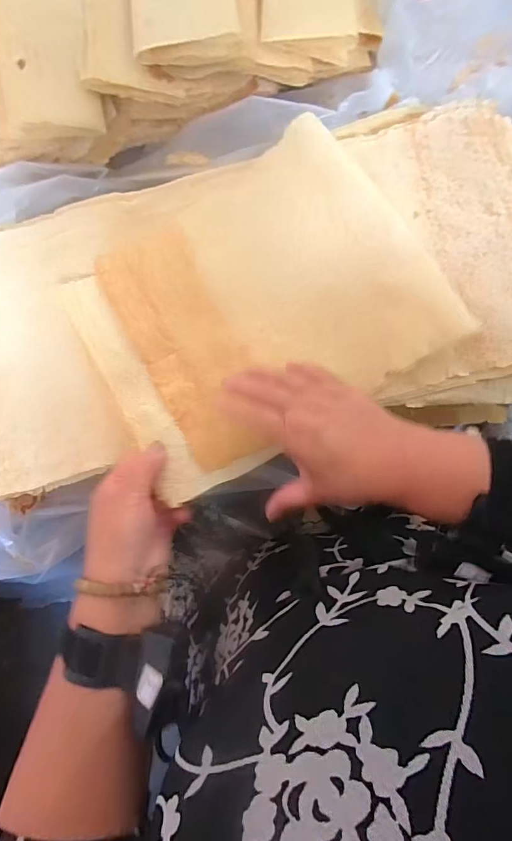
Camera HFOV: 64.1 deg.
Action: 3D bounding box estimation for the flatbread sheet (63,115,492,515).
[{"bbox_3d":[-0.001,-0.116,0.397,0.325,0.050,0.267,-31,81,1],"label":"flatbread sheet"}]

